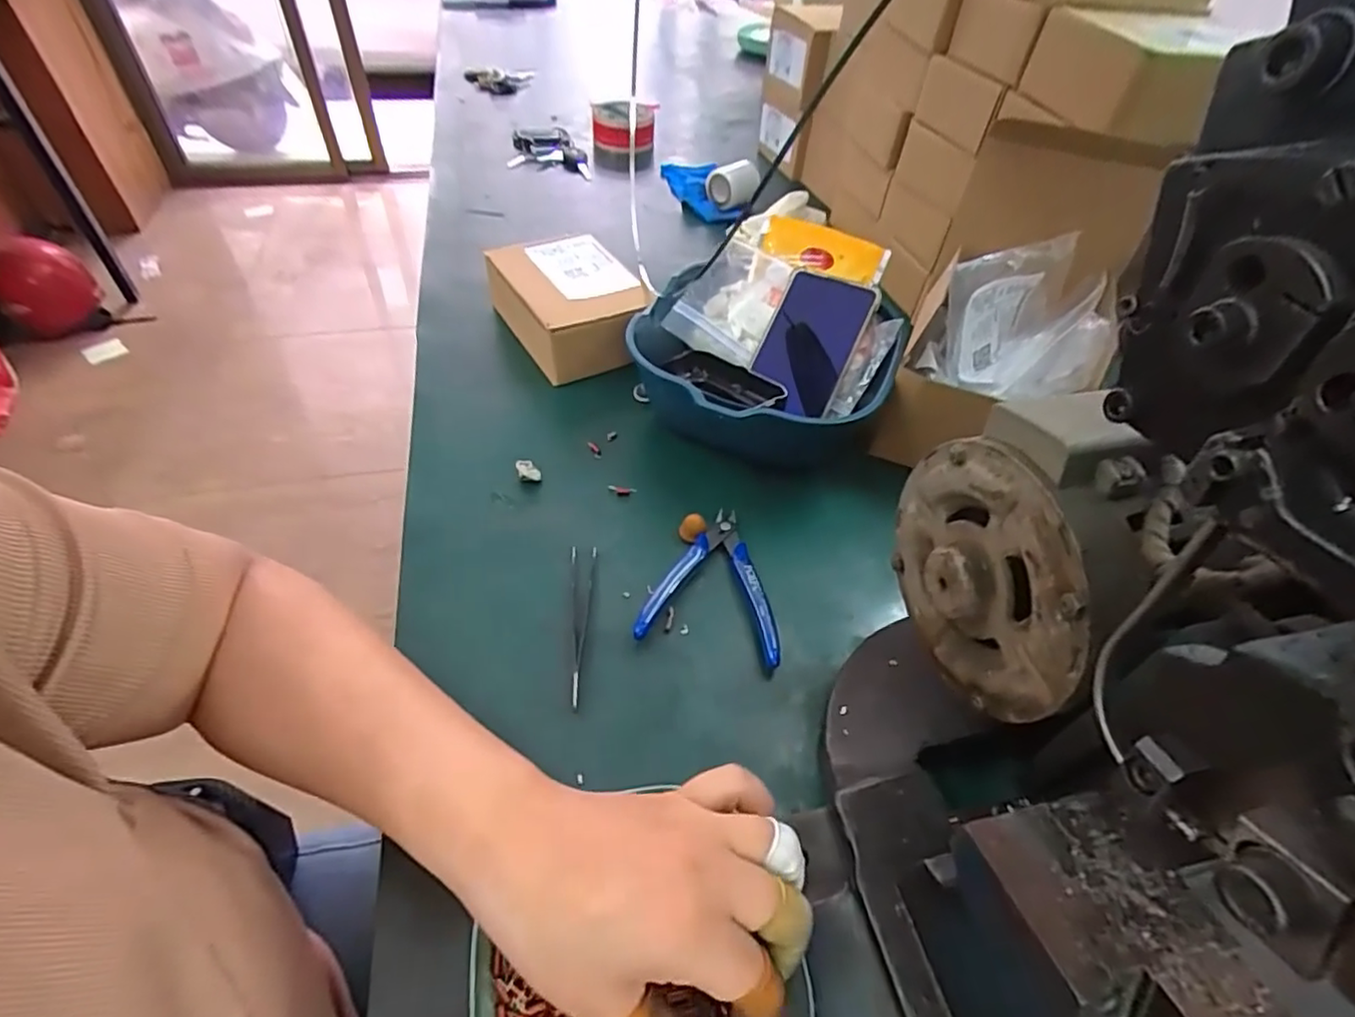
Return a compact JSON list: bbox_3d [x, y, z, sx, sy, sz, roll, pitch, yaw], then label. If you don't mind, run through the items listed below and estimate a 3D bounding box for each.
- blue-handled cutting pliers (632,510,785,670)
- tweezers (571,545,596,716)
[{"bbox_3d":[0.028,0.047,0.426,0.088,0.016,0.111,10,49,5],"label":"blue-handled cutting pliers"},{"bbox_3d":[-0.062,0.066,0.396,0.016,0.012,0.113,0,47,-3],"label":"tweezers"}]

